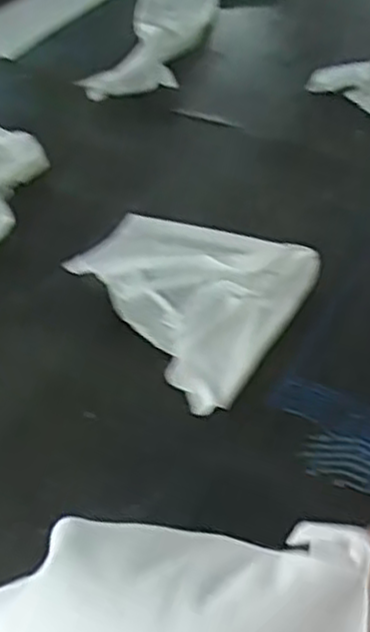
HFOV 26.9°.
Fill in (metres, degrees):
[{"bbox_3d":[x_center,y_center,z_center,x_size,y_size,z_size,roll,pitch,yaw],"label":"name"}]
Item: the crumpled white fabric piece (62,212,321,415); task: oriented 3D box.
[{"bbox_3d":[-0.010,-0.018,0.801,0.237,0.029,0.226,19,49,24],"label":"crumpled white fabric piece"}]

